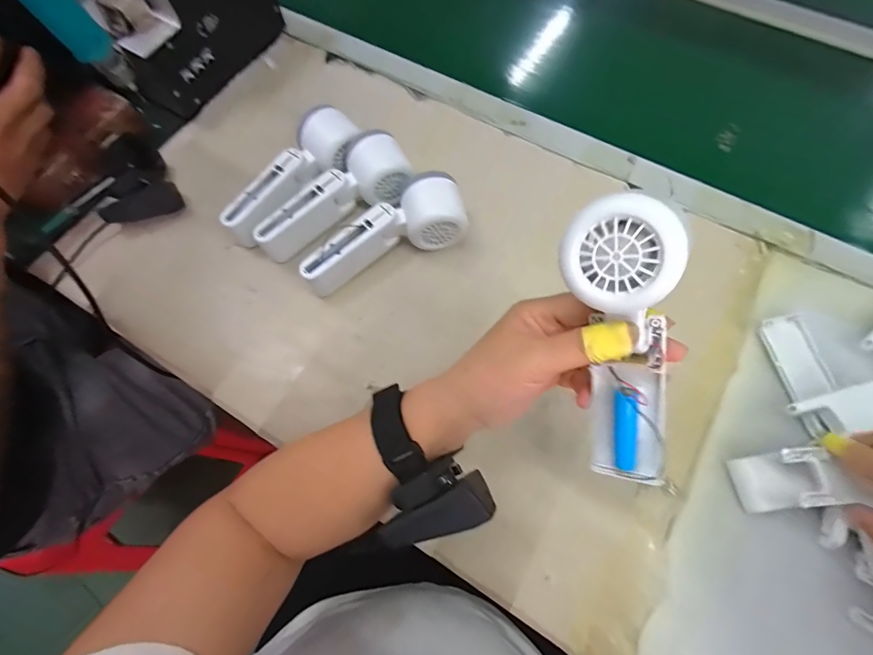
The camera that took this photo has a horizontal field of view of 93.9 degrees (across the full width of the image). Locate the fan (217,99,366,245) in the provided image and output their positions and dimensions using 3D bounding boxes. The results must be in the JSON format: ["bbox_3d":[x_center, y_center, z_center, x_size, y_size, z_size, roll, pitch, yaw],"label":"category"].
[{"bbox_3d":[-0.145,-0.154,0.420,0.055,0.051,0.170,40,76,15],"label":"fan"}]

